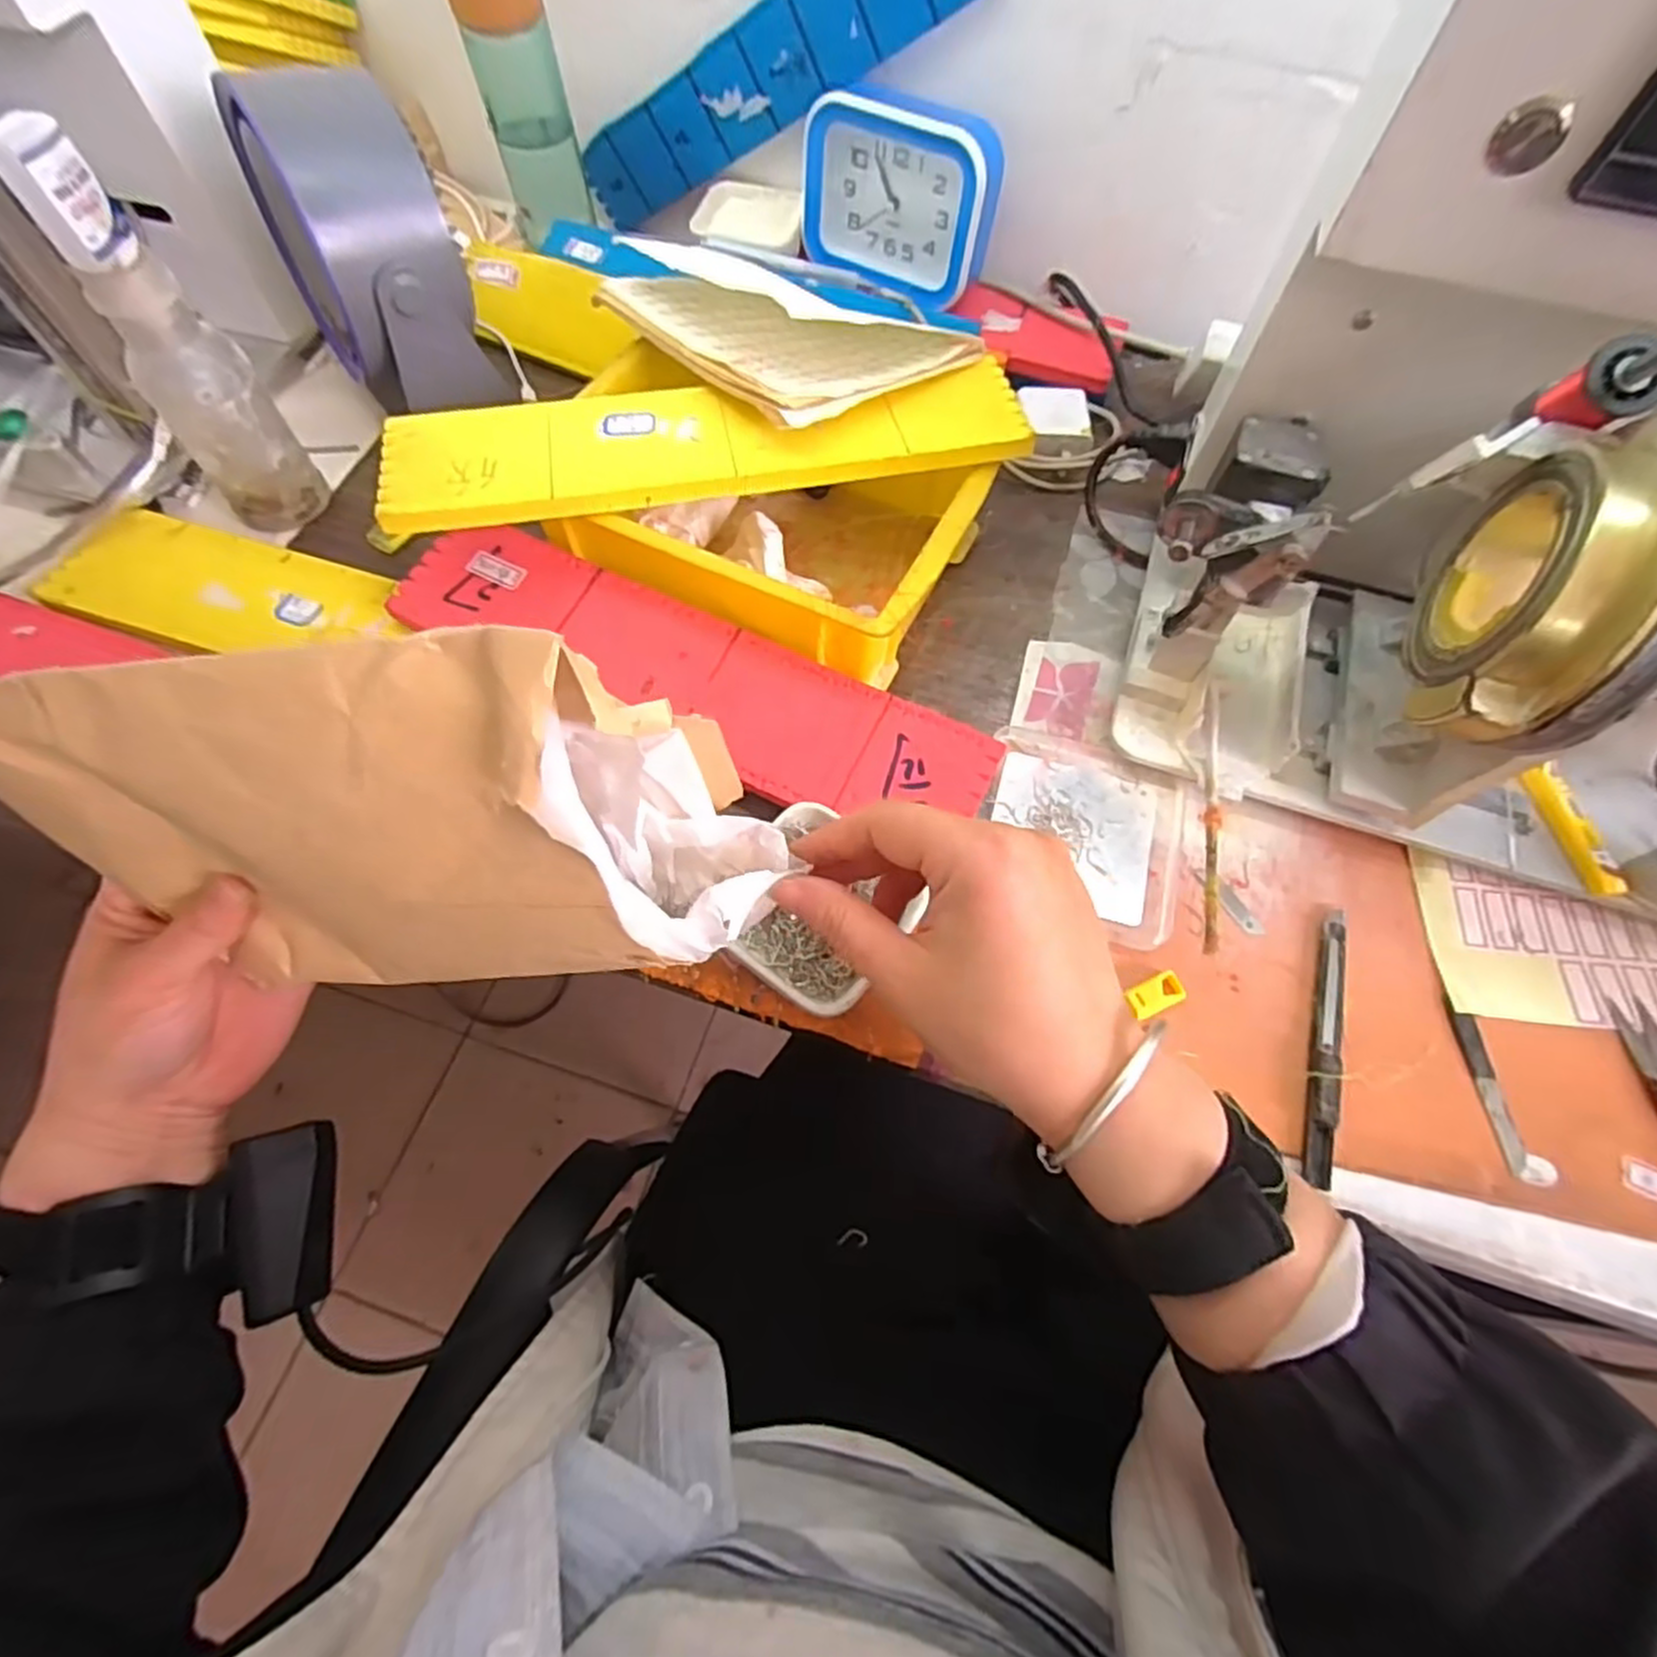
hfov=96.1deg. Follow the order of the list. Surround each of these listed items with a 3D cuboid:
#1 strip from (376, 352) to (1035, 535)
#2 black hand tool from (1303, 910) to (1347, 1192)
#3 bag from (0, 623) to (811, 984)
[{"bbox_3d":[-0.064,-0.215,0.411,0.346,0.011,0.077,-9,64,-6],"label":"strip"},{"bbox_3d":[0.234,0.097,0.347,0.012,0.009,0.132,19,65,8],"label":"black hand tool"},{"bbox_3d":[-0.153,-0.007,0.260,0.252,0.142,0.079,-2,35,15],"label":"bag"}]

